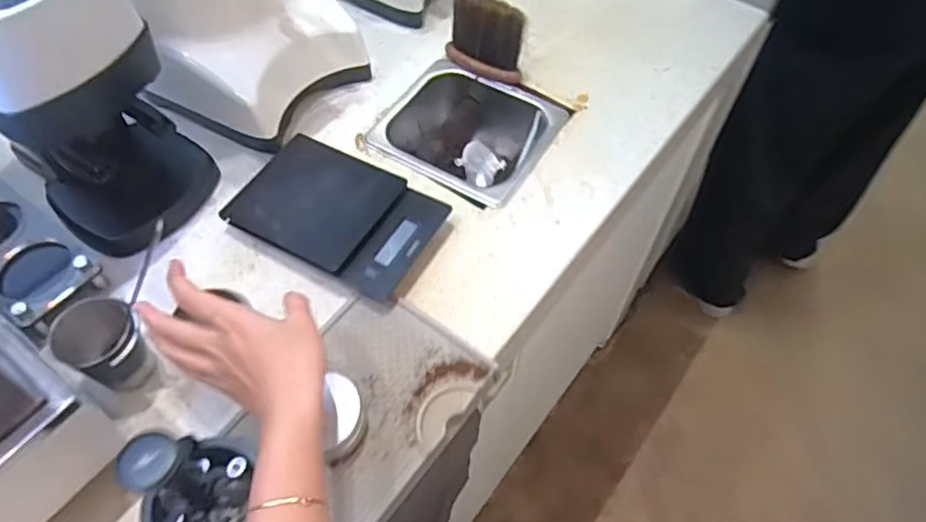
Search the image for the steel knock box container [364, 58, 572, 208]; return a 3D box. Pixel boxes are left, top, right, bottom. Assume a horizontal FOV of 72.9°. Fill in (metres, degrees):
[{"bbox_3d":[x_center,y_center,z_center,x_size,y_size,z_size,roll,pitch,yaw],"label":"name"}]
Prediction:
[{"bbox_3d":[0.003,-0.123,0.731,0.174,0.113,0.165,28,62,15],"label":"steel knock box container"}]

